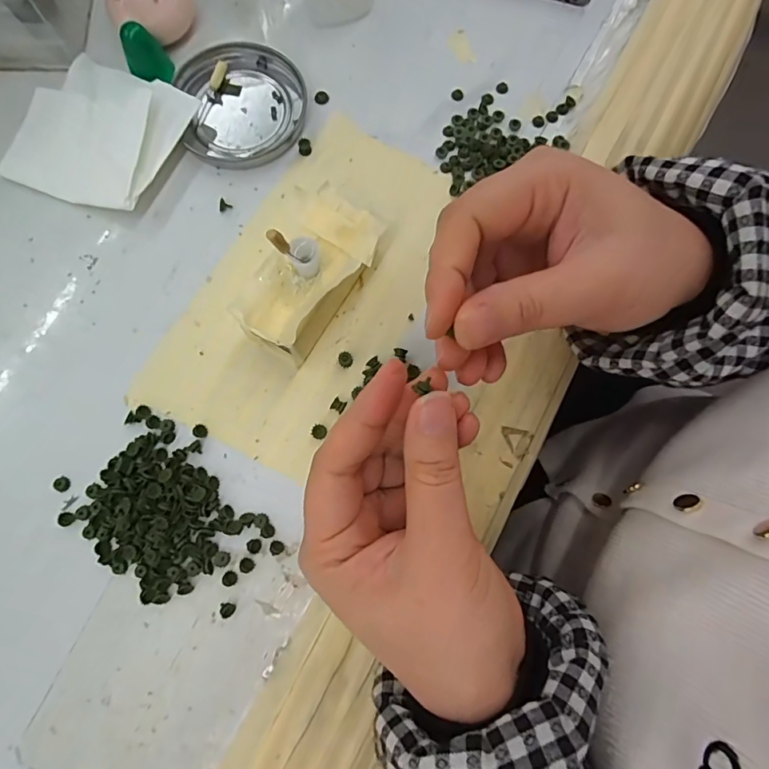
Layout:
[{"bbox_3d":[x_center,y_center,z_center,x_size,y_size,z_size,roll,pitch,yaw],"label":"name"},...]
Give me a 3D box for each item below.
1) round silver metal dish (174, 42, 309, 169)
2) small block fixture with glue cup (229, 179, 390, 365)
[{"bbox_3d":[-0.083,-0.167,0.281,0.072,0.008,0.075,0,78,-1],"label":"round silver metal dish"},{"bbox_3d":[-0.036,-0.057,0.239,0.045,0.046,0.090,38,80,7],"label":"small block fixture with glue cup"}]

